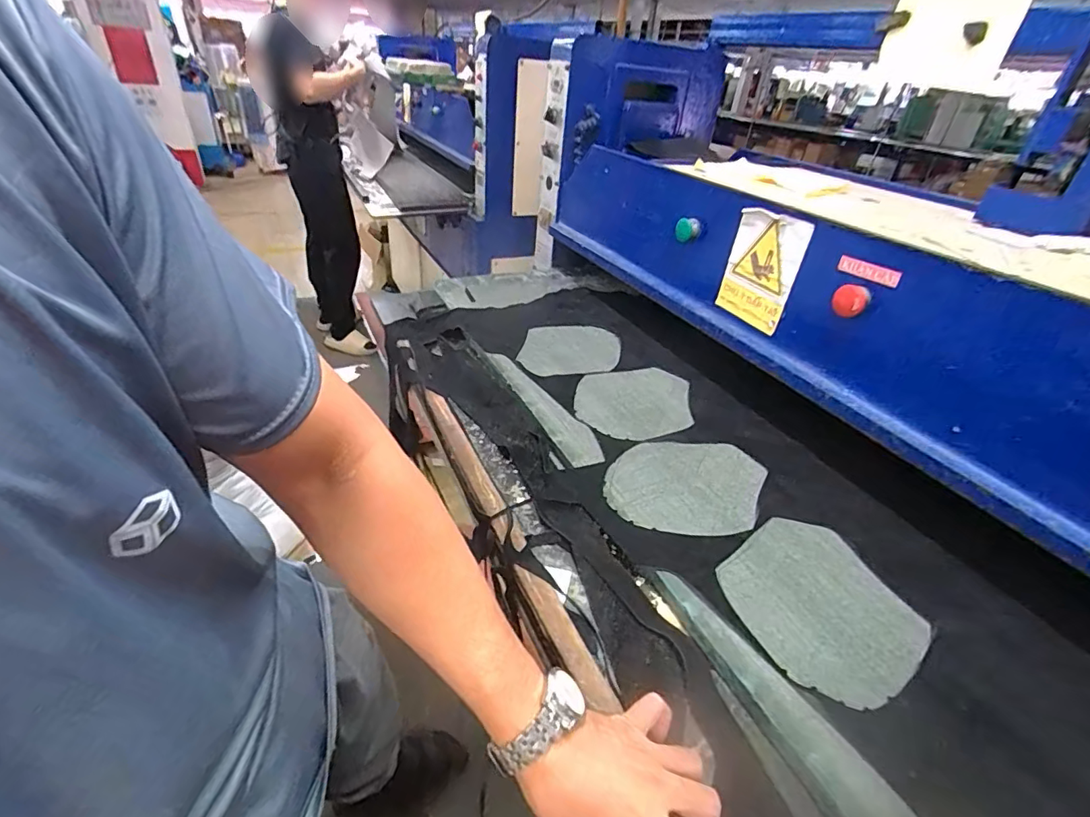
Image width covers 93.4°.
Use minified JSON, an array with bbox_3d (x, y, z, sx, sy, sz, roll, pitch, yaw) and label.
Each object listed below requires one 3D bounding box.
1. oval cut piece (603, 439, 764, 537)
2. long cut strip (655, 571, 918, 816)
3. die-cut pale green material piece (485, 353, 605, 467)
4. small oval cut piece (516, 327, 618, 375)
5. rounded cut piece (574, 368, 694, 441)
[{"bbox_3d":[0.191,0.102,0.693,0.216,0.006,0.171,4,35,0],"label":"oval cut piece"},{"bbox_3d":[0.214,0.265,0.453,0.048,0.009,0.315,-17,40,-25],"label":"long cut strip"},{"bbox_3d":[-0.006,-0.014,0.844,0.056,0.010,0.340,-16,39,-21],"label":"die-cut pale green material piece"},{"bbox_3d":[0.048,-0.112,0.988,0.186,0.010,0.193,5,36,10],"label":"small oval cut piece"},{"bbox_3d":[0.152,-0.011,0.854,0.204,0.005,0.181,-6,36,-12],"label":"rounded cut piece"}]

